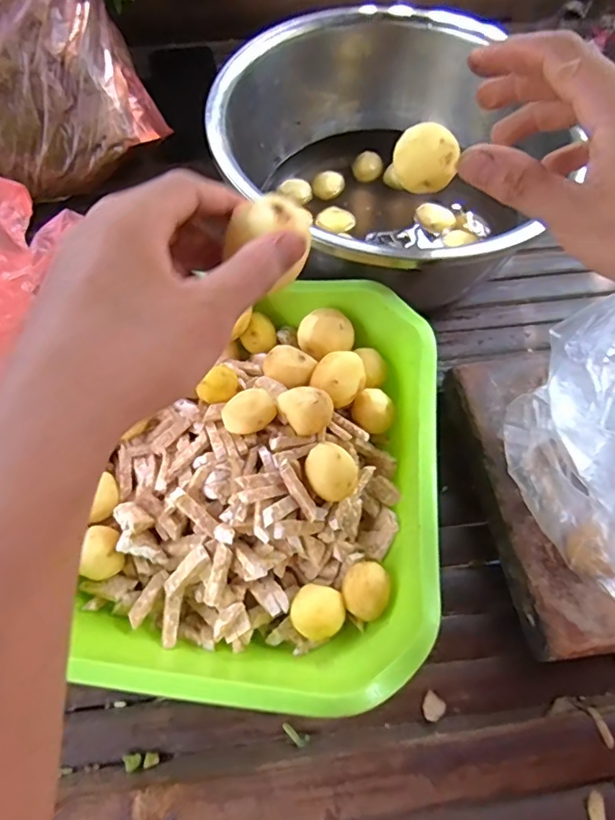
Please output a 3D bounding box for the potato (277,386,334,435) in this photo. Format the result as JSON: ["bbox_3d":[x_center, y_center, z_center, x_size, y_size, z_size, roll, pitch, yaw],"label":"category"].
[{"bbox_3d":[0.000,0.001,0.333,0.033,0.021,0.024,-13,61,-6],"label":"potato"}]

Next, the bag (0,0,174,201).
[{"bbox_3d":[-0.252,-0.319,0.487,0.201,0.140,0.191,2,60,2],"label":"bag"}]

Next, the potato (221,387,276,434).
[{"bbox_3d":[-0.036,0.002,0.336,0.033,0.018,0.023,-38,66,-18],"label":"potato"}]

